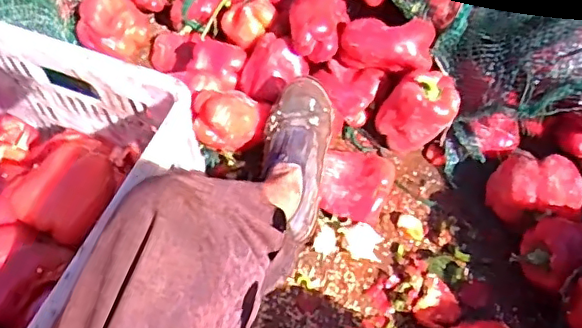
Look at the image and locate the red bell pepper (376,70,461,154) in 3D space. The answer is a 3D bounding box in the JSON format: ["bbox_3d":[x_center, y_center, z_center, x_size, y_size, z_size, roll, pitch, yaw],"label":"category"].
[{"bbox_3d":[0.182,-0.072,0.821,0.103,0.114,0.073,-8,56,-5],"label":"red bell pepper"}]

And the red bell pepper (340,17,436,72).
[{"bbox_3d":[0.139,-0.170,0.823,0.131,0.059,0.063,5,55,4],"label":"red bell pepper"}]

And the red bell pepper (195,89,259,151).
[{"bbox_3d":[-0.093,-0.068,0.800,0.087,0.069,0.070,-24,59,-16],"label":"red bell pepper"}]

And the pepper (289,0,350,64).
[{"bbox_3d":[0.042,-0.207,0.852,0.086,0.061,0.109,3,55,3],"label":"pepper"}]

